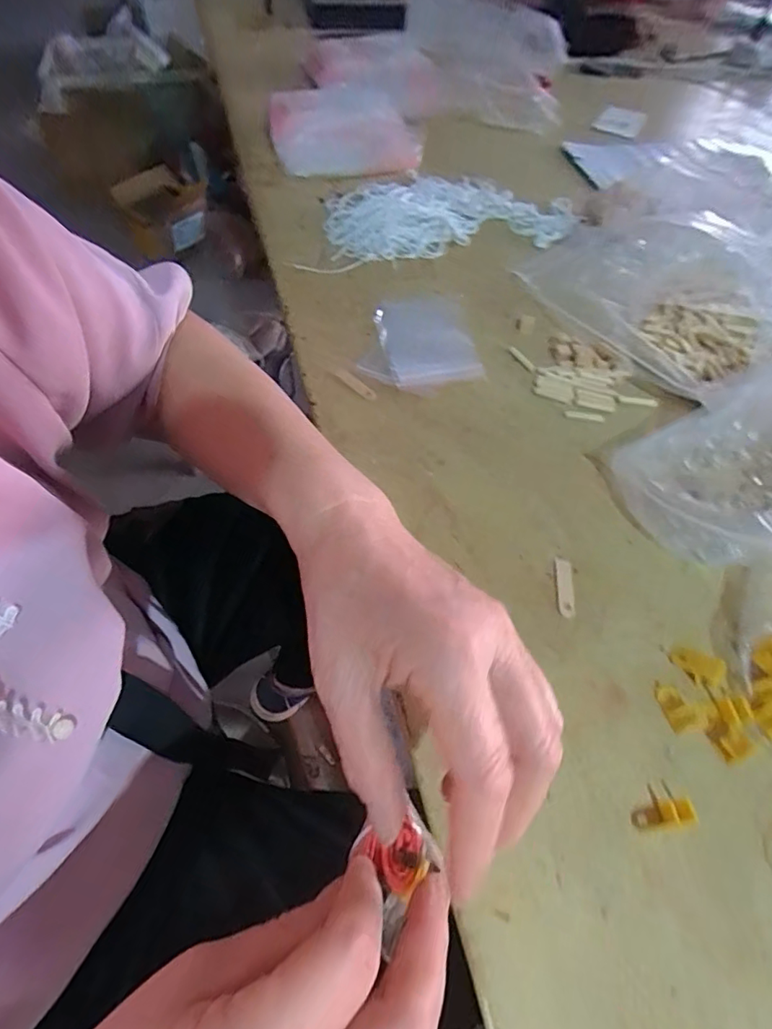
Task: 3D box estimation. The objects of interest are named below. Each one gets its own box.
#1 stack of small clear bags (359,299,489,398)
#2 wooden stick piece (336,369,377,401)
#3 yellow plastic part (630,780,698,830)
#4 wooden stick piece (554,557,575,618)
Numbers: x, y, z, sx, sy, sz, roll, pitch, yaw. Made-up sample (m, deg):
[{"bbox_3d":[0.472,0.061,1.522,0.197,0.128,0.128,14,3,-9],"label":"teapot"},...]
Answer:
[{"bbox_3d":[0.026,-0.147,0.450,0.098,0.007,0.117,-7,57,-7],"label":"stack of small clear bags"},{"bbox_3d":[-0.024,-0.104,0.419,0.042,0.004,0.009,38,64,22],"label":"wooden stick piece"},{"bbox_3d":[0.135,0.144,0.259,0.026,0.016,0.020,-5,57,-6],"label":"yellow plastic part"},{"bbox_3d":[0.112,0.044,0.328,0.011,0.004,0.041,5,56,0],"label":"wooden stick piece"}]

